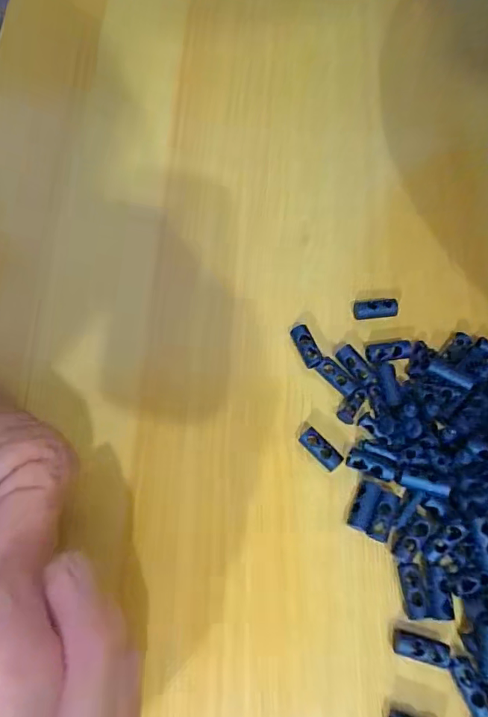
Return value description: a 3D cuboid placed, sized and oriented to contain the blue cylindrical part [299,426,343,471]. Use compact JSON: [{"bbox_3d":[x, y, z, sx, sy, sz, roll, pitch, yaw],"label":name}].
[{"bbox_3d":[0.030,0.036,0.194,0.007,0.004,0.019,-42,75,-13],"label":"blue cylindrical part"}]

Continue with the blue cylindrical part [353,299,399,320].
[{"bbox_3d":[0.058,-0.021,0.215,0.018,0.008,0.006,1,70,-2],"label":"blue cylindrical part"}]

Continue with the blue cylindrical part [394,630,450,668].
[{"bbox_3d":[0.062,0.101,0.171,0.019,0.006,0.008,15,70,3],"label":"blue cylindrical part"}]

